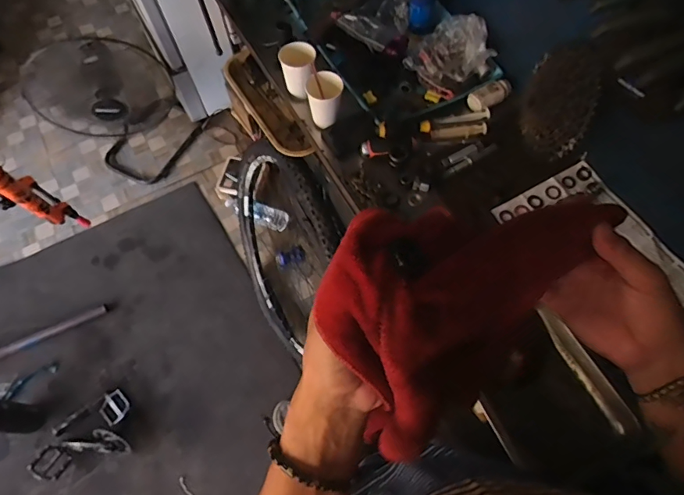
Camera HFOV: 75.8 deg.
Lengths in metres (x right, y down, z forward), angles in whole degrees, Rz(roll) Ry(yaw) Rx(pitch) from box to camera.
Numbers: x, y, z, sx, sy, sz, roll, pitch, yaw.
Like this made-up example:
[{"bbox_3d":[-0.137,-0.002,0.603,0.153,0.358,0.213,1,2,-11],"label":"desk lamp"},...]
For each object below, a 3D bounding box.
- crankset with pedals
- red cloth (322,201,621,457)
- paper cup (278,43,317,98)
[{"bbox_3d":[-0.846,0.608,1.433,0.303,0.080,0.209,-19,66,-7],"label":"crankset with pedals"},{"bbox_3d":[0.085,0.010,0.318,0.228,0.107,0.126,-40,70,-15],"label":"red cloth"},{"bbox_3d":[-0.081,-0.349,0.868,0.066,0.081,0.080,-27,68,-12],"label":"paper cup"}]

